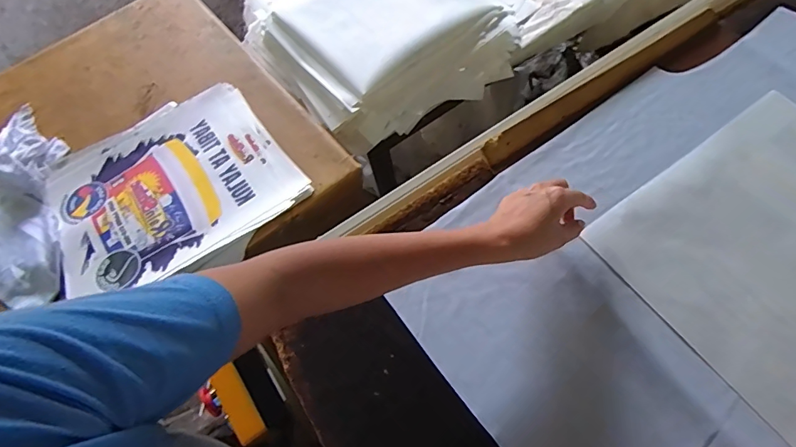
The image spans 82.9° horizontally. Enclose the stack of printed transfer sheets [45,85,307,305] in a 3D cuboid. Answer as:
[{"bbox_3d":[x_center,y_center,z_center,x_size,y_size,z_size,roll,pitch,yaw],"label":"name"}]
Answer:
[{"bbox_3d":[-0.401,-0.064,0.804,0.389,0.028,0.359,-36,66,-11],"label":"stack of printed transfer sheets"}]

